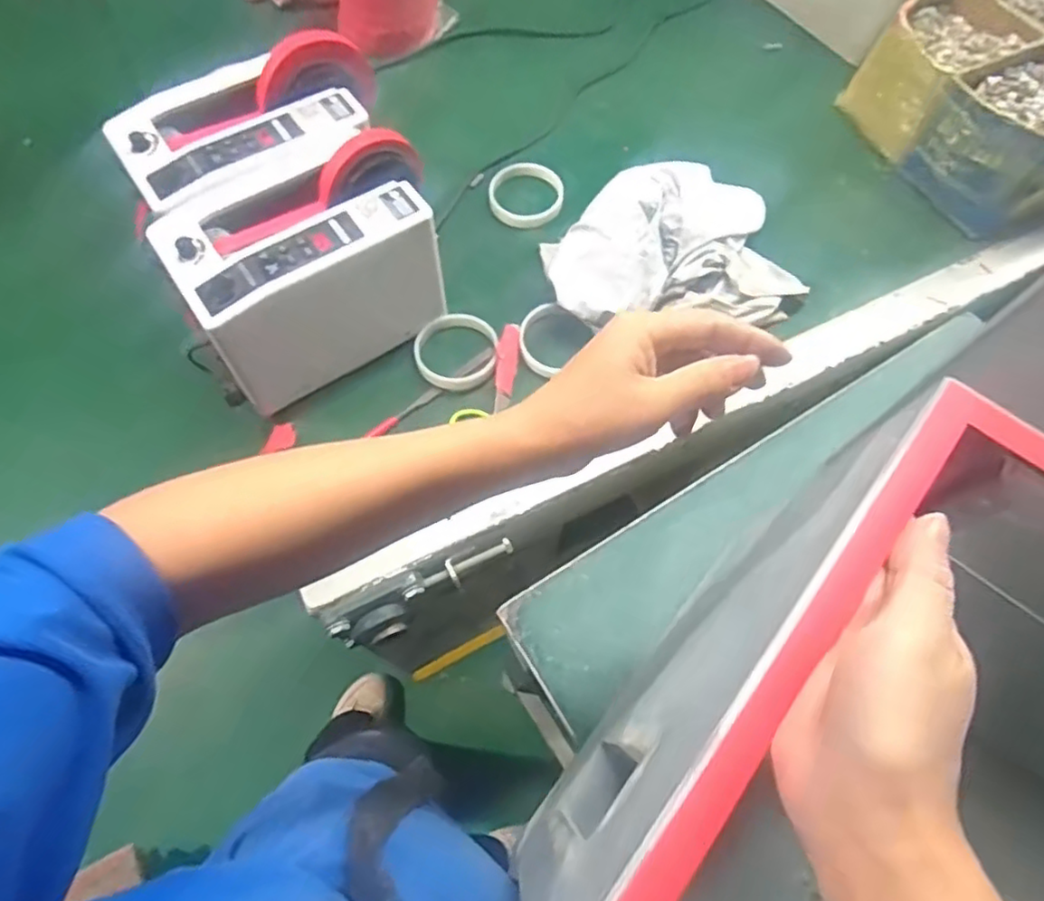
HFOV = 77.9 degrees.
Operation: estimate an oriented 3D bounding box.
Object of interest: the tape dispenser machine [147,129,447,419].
[{"bbox_3d":[-0.185,-0.168,0.600,0.237,0.143,0.146,-31,70,-13],"label":"tape dispenser machine"}]

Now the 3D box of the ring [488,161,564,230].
[{"bbox_3d":[0.002,-0.293,0.740,0.084,0.021,0.079,0,67,0],"label":"ring"}]

